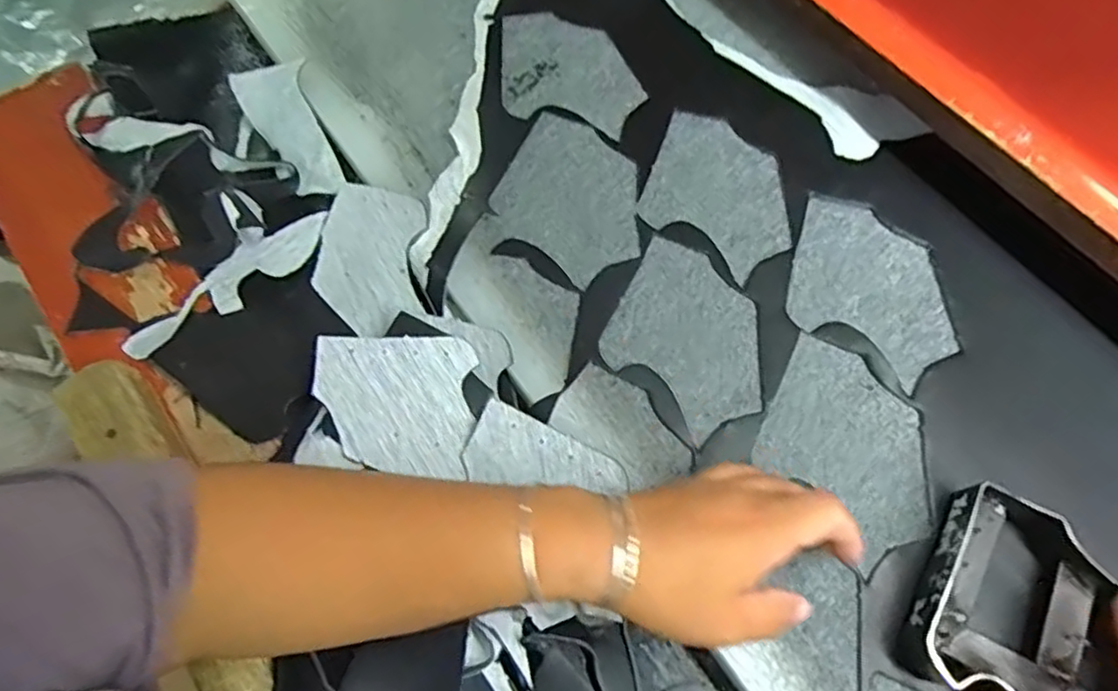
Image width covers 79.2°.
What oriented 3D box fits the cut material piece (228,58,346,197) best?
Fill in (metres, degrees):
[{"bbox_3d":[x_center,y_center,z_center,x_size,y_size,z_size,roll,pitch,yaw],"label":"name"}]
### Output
[{"bbox_3d":[-0.214,-0.167,0.534,0.058,0.014,0.109,-18,95,15],"label":"cut material piece"}]

